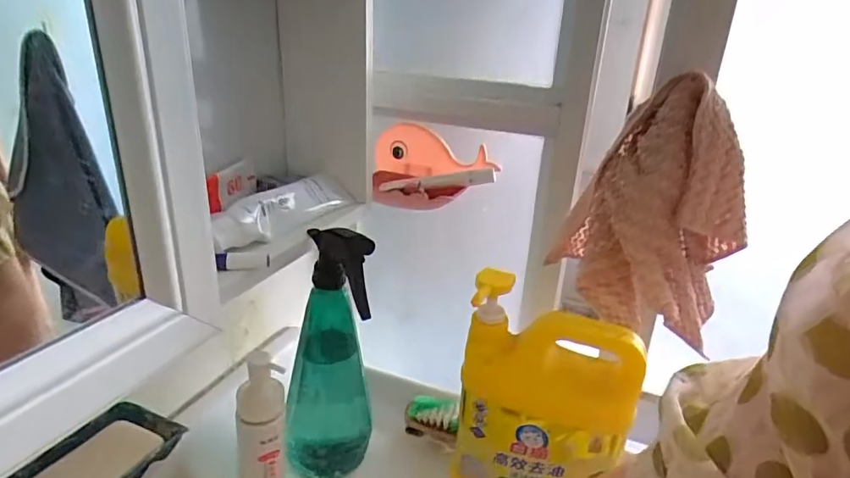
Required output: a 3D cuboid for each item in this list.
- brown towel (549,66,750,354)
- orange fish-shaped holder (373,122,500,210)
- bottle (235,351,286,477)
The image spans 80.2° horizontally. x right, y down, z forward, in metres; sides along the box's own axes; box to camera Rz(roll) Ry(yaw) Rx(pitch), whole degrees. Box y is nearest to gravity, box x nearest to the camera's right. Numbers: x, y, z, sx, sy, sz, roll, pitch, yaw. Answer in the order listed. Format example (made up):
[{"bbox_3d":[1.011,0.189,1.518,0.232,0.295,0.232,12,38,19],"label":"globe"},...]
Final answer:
[{"bbox_3d":[0.207,-0.025,0.473,0.153,0.222,0.090,16,27,27],"label":"brown towel"},{"bbox_3d":[0.008,-0.086,0.600,0.136,0.079,0.085,1,24,-4],"label":"orange fish-shaped holder"},{"bbox_3d":[-0.144,0.175,0.445,0.044,0.167,0.032,-8,26,-22],"label":"bottle"}]

